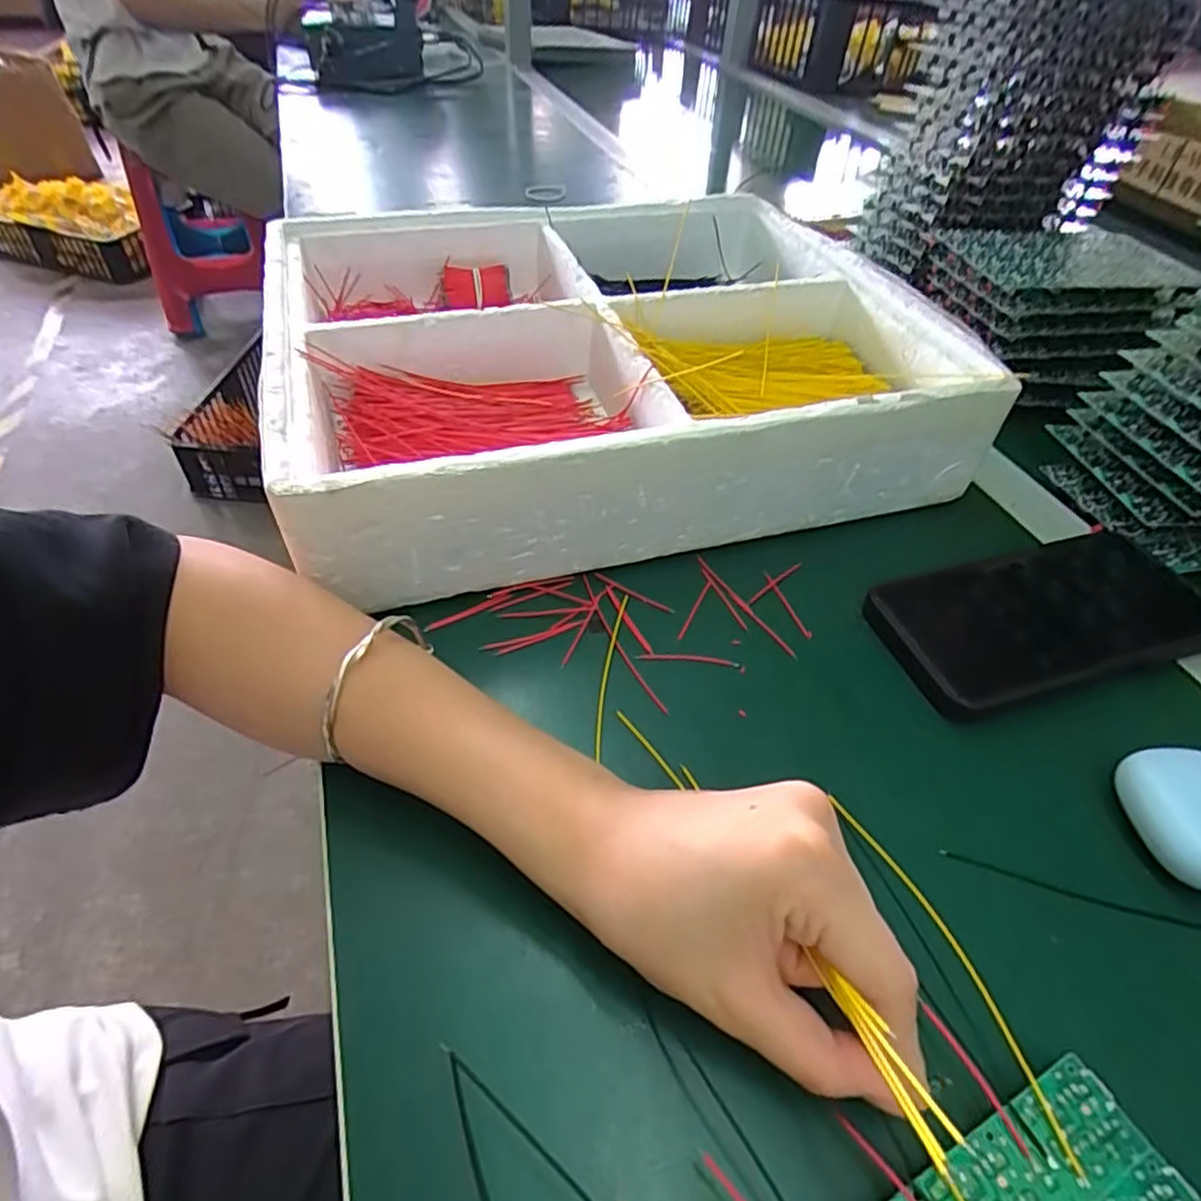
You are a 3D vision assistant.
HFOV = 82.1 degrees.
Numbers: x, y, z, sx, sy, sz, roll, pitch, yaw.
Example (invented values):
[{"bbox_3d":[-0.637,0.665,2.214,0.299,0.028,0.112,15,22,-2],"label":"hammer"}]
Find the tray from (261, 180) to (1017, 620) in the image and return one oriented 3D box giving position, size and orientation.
[{"bbox_3d":[-0.005,-0.156,0.443,0.358,0.082,0.320,-12,48,-14],"label":"tray"}]

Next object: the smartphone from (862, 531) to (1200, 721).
[{"bbox_3d":[0.220,0.009,0.340,0.165,0.015,0.078,-12,48,-14],"label":"smartphone"}]

